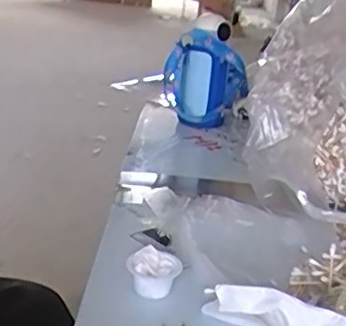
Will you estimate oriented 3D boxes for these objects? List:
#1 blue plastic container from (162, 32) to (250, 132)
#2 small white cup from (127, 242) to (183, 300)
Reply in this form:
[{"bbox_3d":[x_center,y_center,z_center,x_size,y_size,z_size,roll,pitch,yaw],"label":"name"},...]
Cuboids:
[{"bbox_3d":[0.064,-0.153,1.199,0.164,0.194,0.121,8,19,6],"label":"blue plastic container"},{"bbox_3d":[-0.019,0.108,0.596,0.053,0.038,0.046,7,19,1],"label":"small white cup"}]

